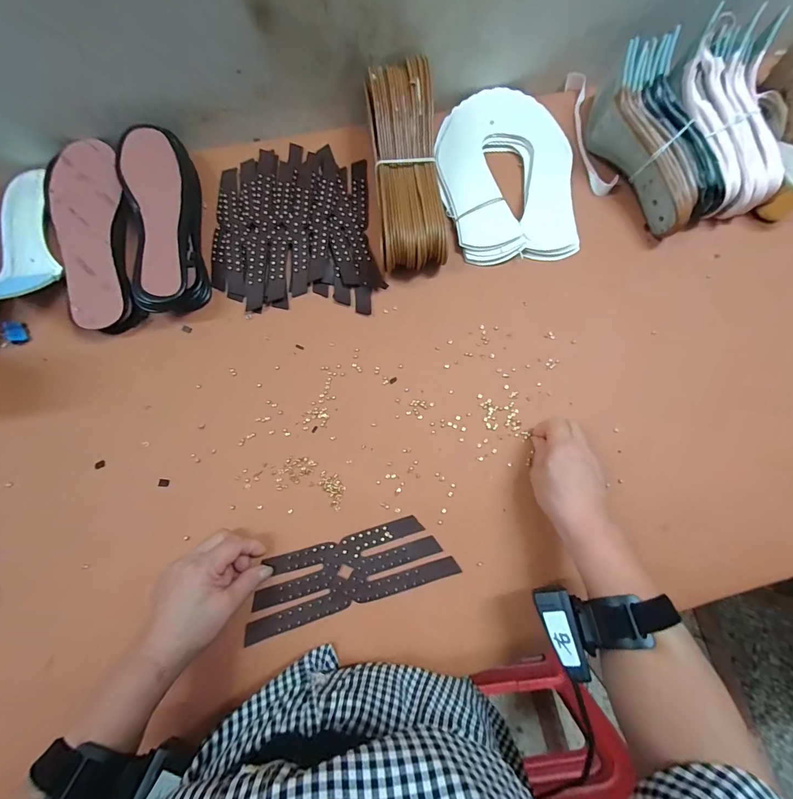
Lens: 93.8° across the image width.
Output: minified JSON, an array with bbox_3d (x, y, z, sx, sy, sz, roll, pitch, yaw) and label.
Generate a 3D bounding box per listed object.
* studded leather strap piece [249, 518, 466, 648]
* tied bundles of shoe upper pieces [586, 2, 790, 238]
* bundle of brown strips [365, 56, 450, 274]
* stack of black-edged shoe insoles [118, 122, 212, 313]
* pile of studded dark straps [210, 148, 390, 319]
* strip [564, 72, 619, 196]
[{"bbox_3d":[-0.049,0.181,0.387,0.212,0.004,0.070,-15,78,-8],"label":"studded leather strap piece"},{"bbox_3d":[0.381,-0.344,0.478,0.218,0.081,0.229,-17,79,-6],"label":"tied bundles of shoe upper pieces"},{"bbox_3d":[0.011,-0.278,0.453,0.082,0.079,0.239,-5,78,-4],"label":"bundle of brown strips"},{"bbox_3d":[-0.276,-0.206,0.438,0.077,0.054,0.220,-8,78,-4],"label":"stack of black-edged shoe insoles"},{"bbox_3d":[-0.126,-0.222,0.471,0.198,0.017,0.221,0,78,-3],"label":"pile of studded dark straps"},{"bbox_3d":[0.271,-0.373,0.516,0.035,0.015,0.186,-6,78,-4],"label":"strip"}]

